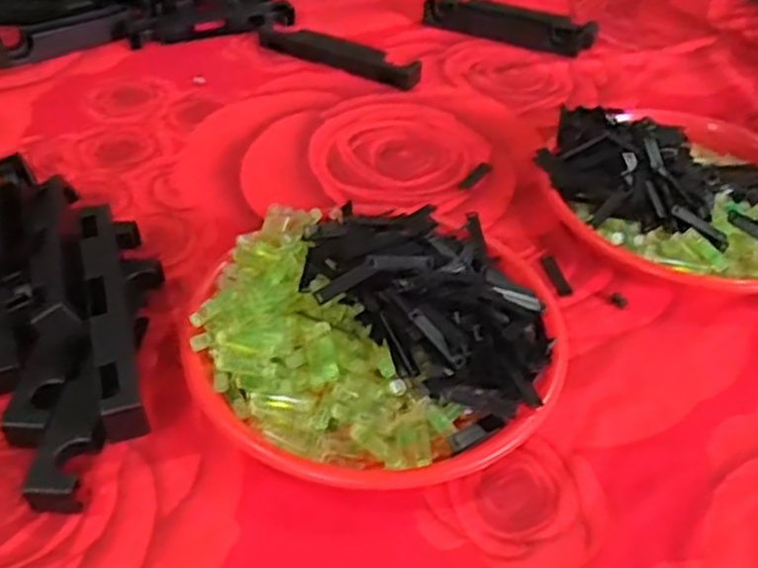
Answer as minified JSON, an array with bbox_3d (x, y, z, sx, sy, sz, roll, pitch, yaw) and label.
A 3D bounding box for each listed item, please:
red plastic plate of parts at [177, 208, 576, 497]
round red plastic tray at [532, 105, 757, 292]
[{"bbox_3d":[-0.002,0.023,0.515,0.243,0.069,0.224,2,44,-1],"label":"red plastic plate of parts"},{"bbox_3d":[0.270,-0.086,0.655,0.257,0.057,0.237,22,47,19],"label":"round red plastic tray"}]

